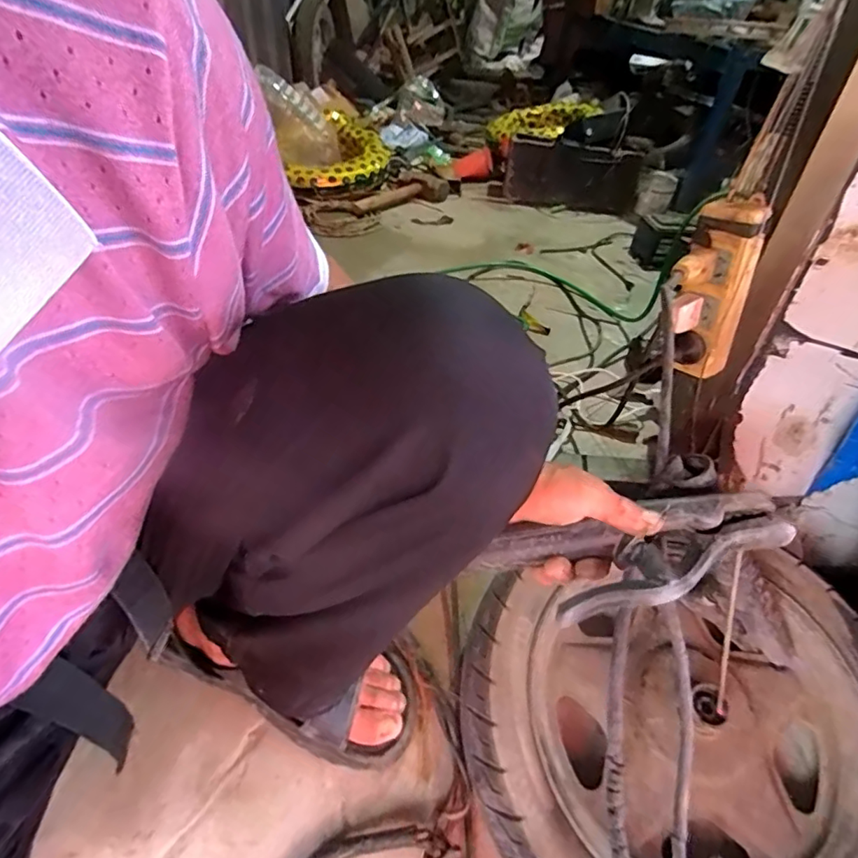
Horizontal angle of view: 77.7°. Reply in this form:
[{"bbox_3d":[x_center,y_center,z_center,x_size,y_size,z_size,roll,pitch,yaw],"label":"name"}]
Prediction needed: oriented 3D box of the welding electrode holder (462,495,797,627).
[{"bbox_3d":[0.160,0.096,0.413,0.229,0.037,0.076,-9,41,4],"label":"welding electrode holder"}]

